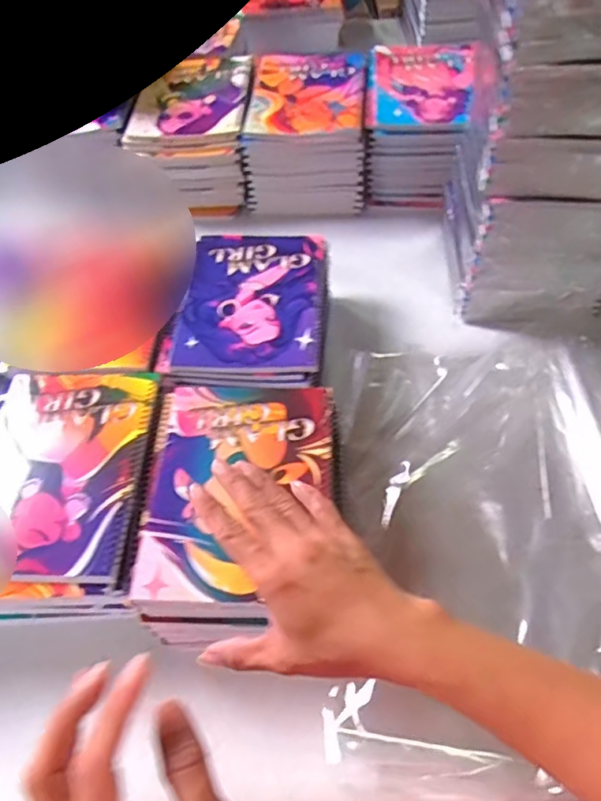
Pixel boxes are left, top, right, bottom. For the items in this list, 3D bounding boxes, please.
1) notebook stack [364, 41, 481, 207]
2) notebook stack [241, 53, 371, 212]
[{"bbox_3d":[0.152,-0.376,0.785,0.119,0.119,0.222,4,56,8],"label":"notebook stack"},{"bbox_3d":[0.013,-0.382,0.796,0.156,0.109,0.207,0,55,5],"label":"notebook stack"}]

